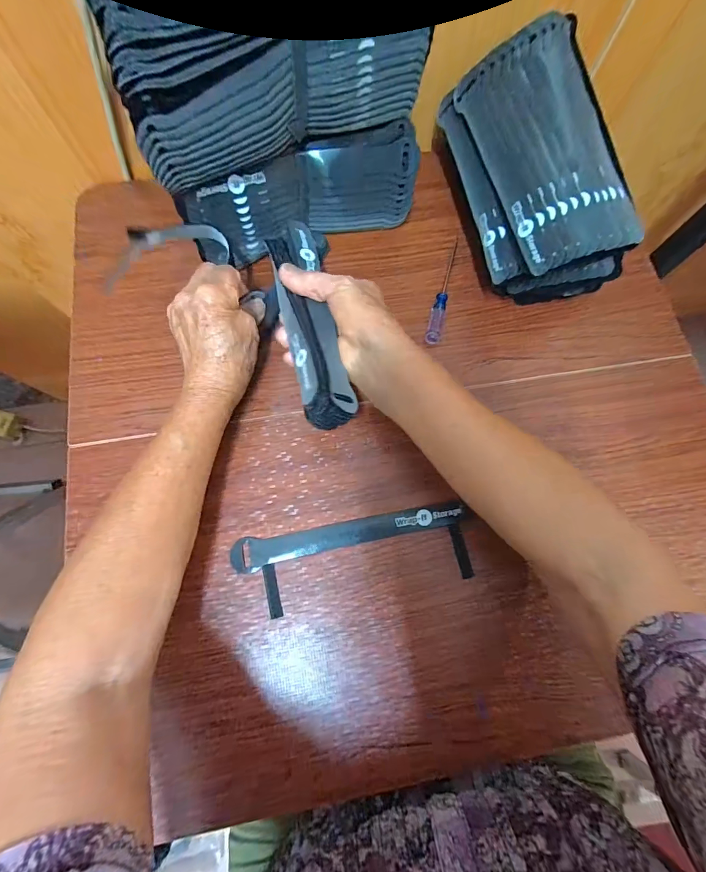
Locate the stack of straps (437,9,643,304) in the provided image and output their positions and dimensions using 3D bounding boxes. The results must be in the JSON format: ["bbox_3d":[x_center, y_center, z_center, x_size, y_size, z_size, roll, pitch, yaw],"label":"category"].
[{"bbox_3d":[0.154,-0.223,0.342,0.104,0.117,0.219,-14,76,-7],"label":"stack of straps"}]

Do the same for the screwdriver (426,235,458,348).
[{"bbox_3d":[0.088,-0.144,0.370,0.014,0.011,0.123,13,75,1],"label":"screwdriver"}]

